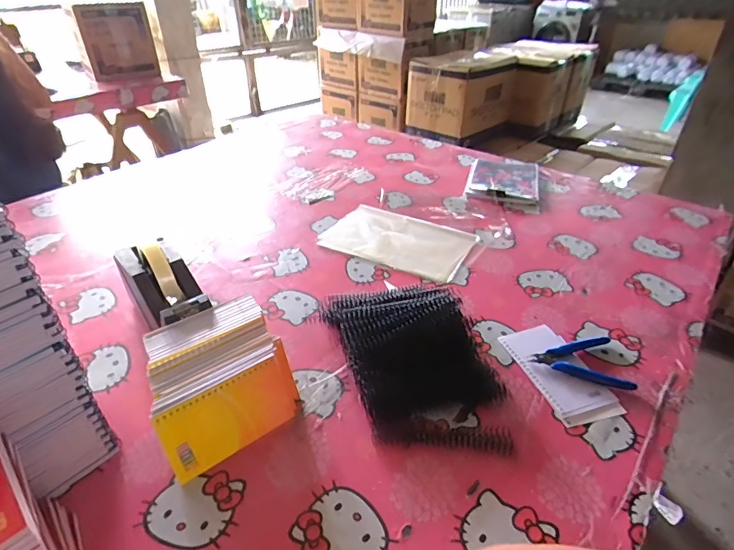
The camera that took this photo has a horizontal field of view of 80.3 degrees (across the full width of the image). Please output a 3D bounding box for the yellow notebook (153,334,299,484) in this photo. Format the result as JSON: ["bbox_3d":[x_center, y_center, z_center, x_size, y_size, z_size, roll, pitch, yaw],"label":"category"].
[{"bbox_3d":[-0.139,0.143,0.463,0.148,0.081,0.014,-30,21,-31],"label":"yellow notebook"}]

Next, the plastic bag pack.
[{"bbox_3d":[0.059,-0.071,0.816,0.265,0.017,0.170,20,41,23],"label":"plastic bag pack"}]

